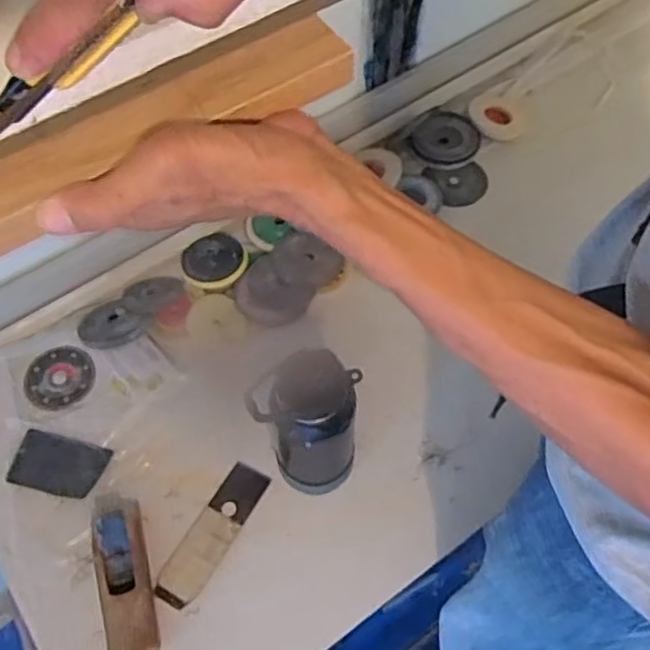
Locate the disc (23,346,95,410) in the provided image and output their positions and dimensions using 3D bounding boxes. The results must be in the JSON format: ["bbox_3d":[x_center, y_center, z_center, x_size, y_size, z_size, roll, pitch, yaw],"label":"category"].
[{"bbox_3d":[-0.350,0.069,0.906,0.089,0.012,0.082,0,61,0],"label":"disc"}]

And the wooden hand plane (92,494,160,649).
[{"bbox_3d":[-0.226,0.272,0.760,0.057,0.051,0.188,-16,62,-8],"label":"wooden hand plane"}]

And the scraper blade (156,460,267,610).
[{"bbox_3d":[-0.131,0.244,0.806,0.049,0.007,0.173,26,62,18],"label":"scraper blade"}]

